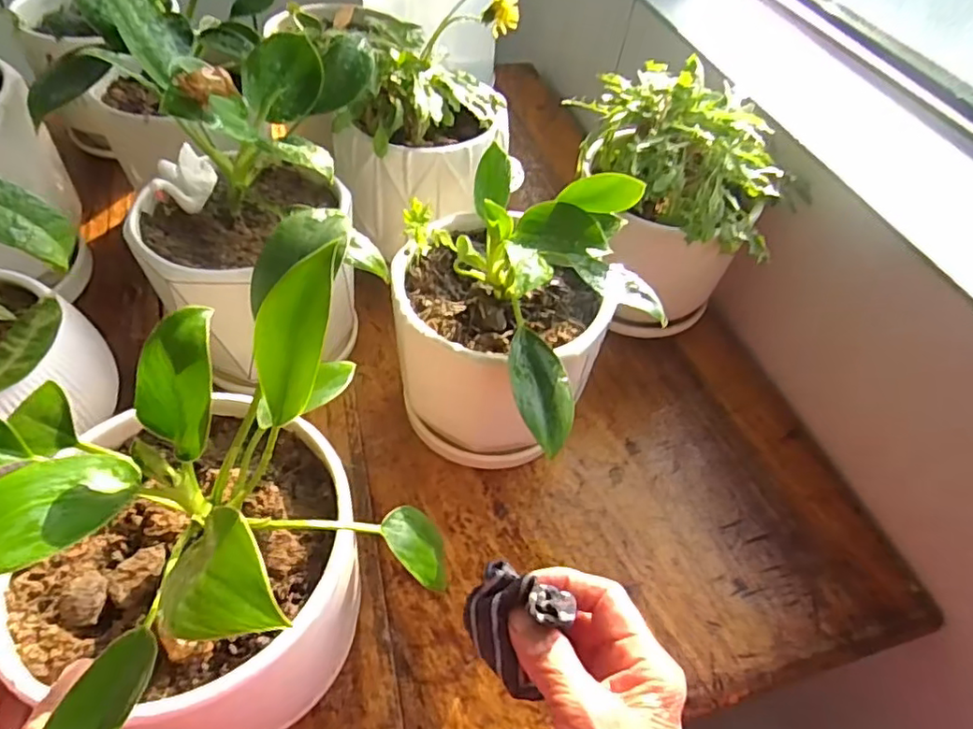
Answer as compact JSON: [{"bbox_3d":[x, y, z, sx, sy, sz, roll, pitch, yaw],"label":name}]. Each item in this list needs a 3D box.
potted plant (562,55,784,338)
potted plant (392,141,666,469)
[{"bbox_3d":[0.144,-0.114,0.471,0.152,0.185,0.134,-1,51,-7],"label":"potted plant"},{"bbox_3d":[0.018,-0.020,0.376,0.125,0.184,0.155,-36,62,-30],"label":"potted plant"}]

